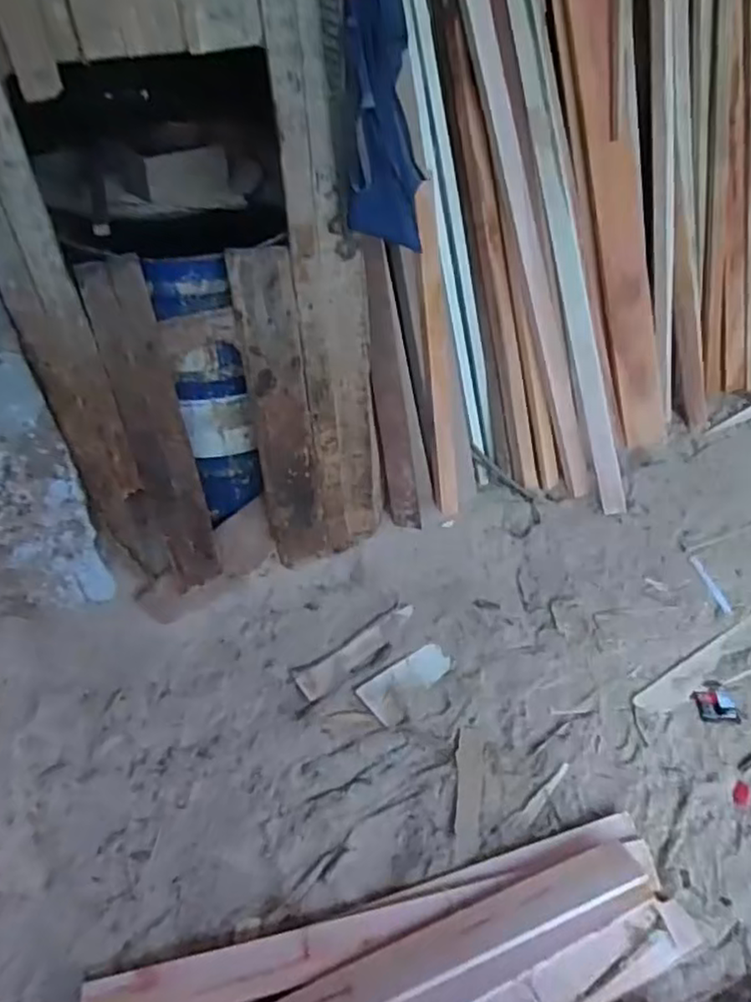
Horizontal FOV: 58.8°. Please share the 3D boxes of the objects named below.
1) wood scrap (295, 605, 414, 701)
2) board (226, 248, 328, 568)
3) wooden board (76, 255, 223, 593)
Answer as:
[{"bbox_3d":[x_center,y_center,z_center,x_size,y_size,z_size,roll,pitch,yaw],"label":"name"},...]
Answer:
[{"bbox_3d":[-0.042,0.399,1.801,0.368,0.025,0.075,-30,49,-26],"label":"wood scrap"},{"bbox_3d":[-0.218,-0.164,1.616,0.137,0.888,0.023,-18,46,-15],"label":"board"},{"bbox_3d":[-0.482,-0.111,1.501,0.129,0.859,0.041,-22,46,-20],"label":"wooden board"}]

